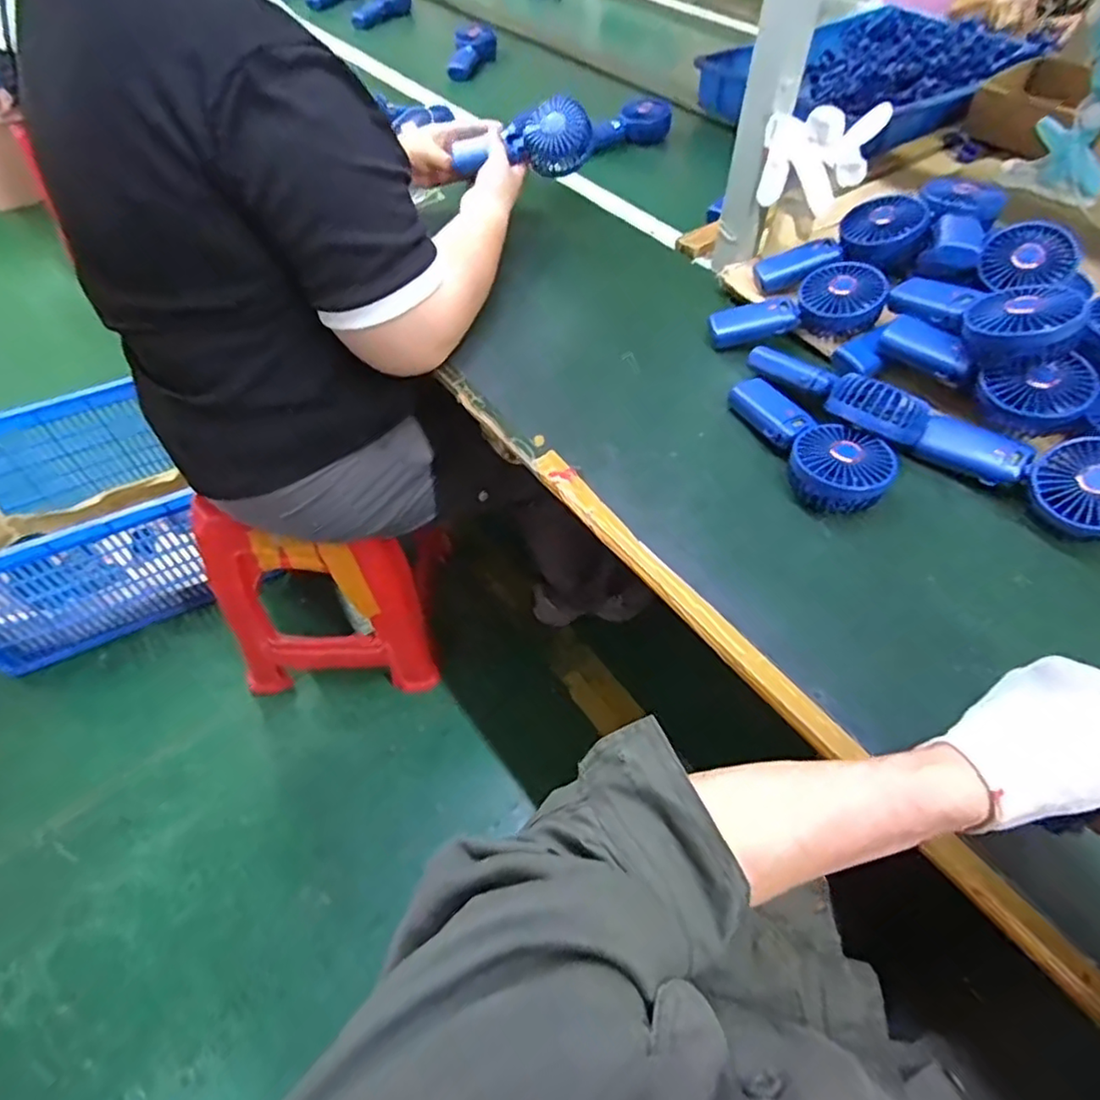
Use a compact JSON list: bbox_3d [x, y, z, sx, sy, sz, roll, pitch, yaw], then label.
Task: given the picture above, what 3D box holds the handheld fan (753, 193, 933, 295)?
[{"bbox_3d":[0.337,-0.340,0.733,0.187,0.059,0.077,-16,52,16],"label":"handheld fan"}]

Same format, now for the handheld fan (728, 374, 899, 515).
[{"bbox_3d":[0.241,-0.107,0.612,0.083,0.050,0.189,-23,57,-17],"label":"handheld fan"}]

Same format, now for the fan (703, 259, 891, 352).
[{"bbox_3d":[0.275,-0.267,0.713,0.184,0.043,0.084,-11,52,14],"label":"fan"}]

